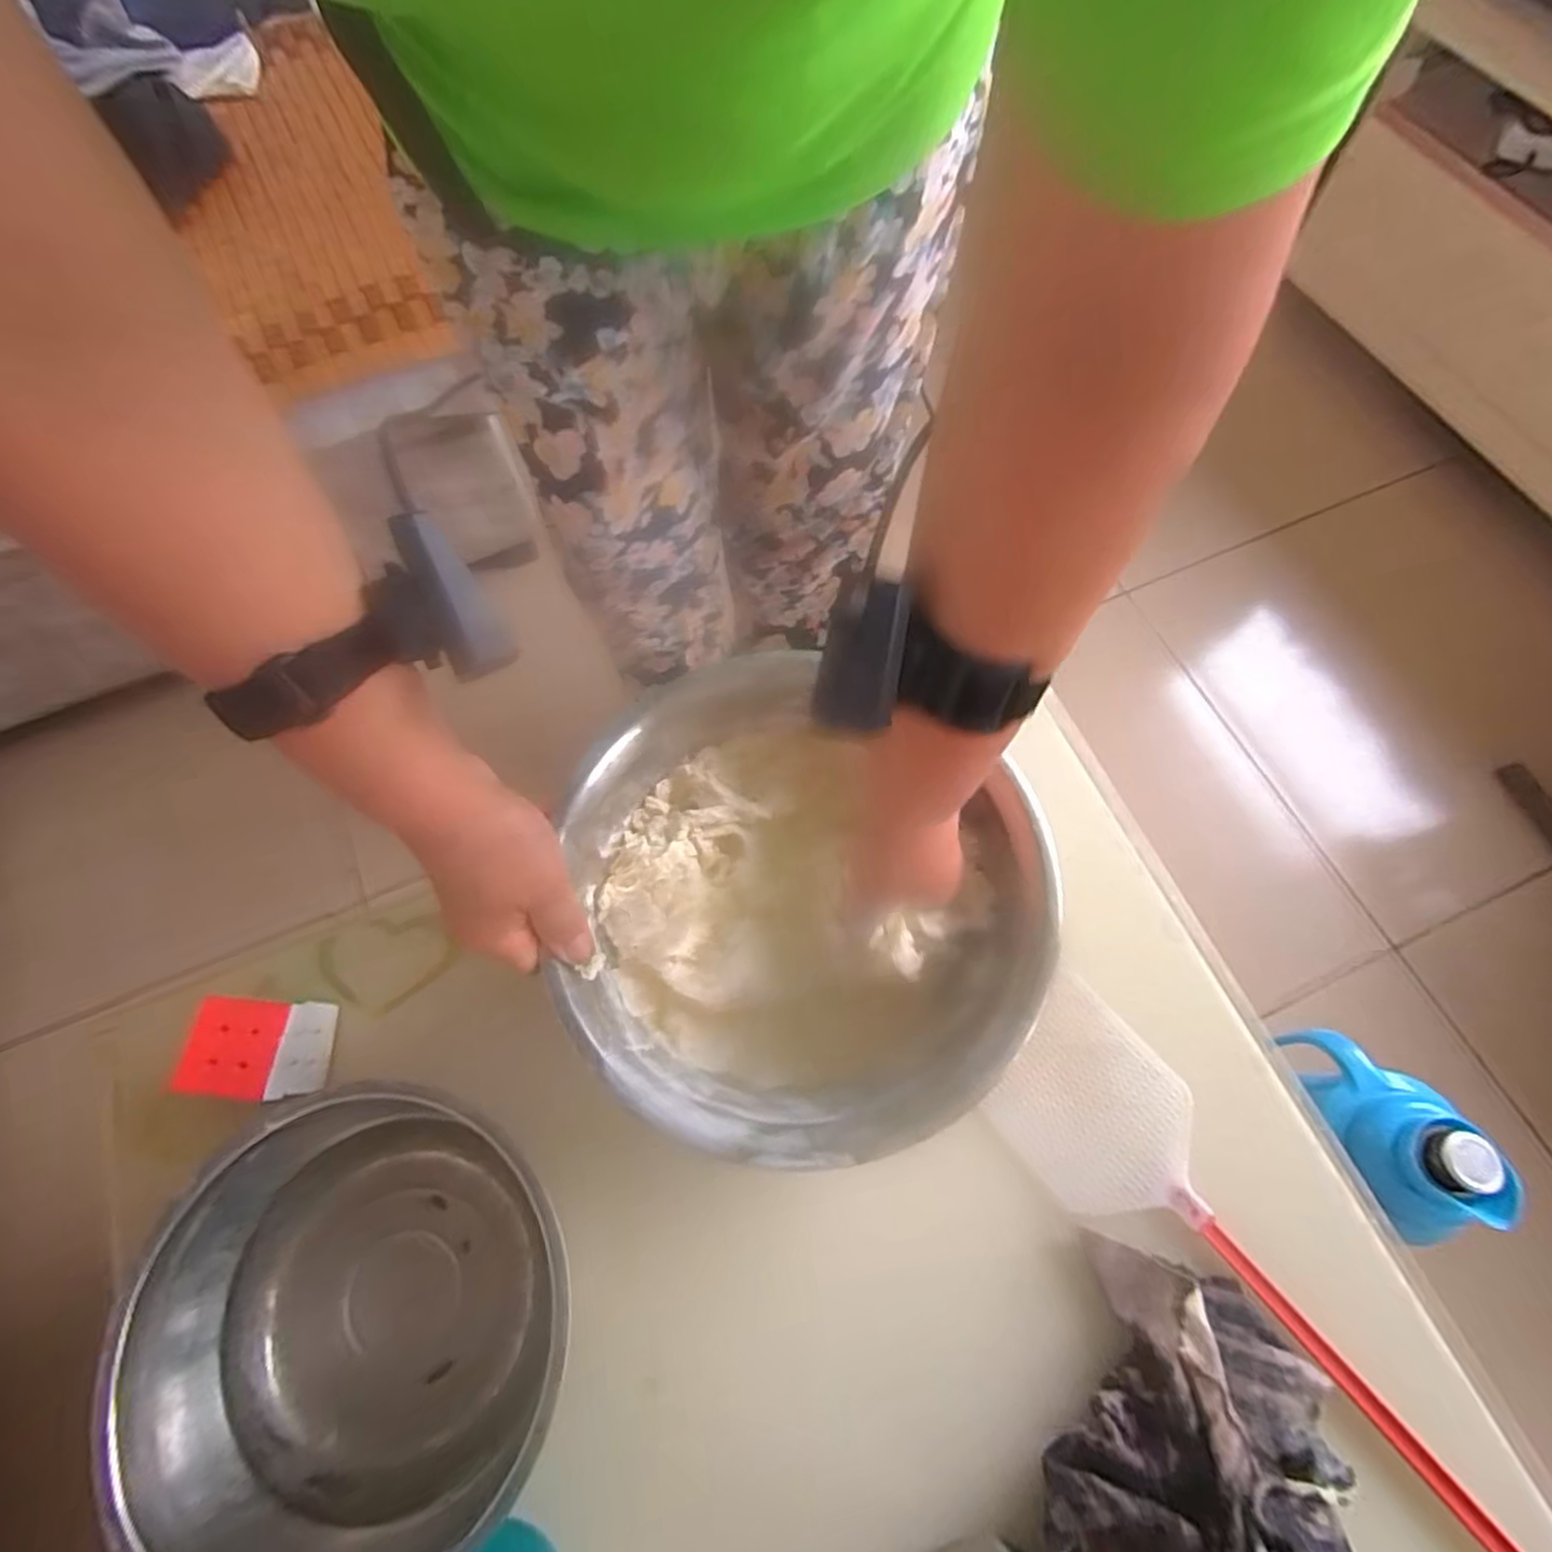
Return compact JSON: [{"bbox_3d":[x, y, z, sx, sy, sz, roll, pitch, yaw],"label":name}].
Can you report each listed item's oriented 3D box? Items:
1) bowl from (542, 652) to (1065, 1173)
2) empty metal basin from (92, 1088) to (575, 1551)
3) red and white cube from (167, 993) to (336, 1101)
[{"bbox_3d":[0.019,0.087,0.449,0.265,0.111,0.250,-1,67,2],"label":"bowl"},{"bbox_3d":[-0.216,0.291,0.388,0.216,0.079,0.204,-1,67,2],"label":"empty metal basin"},{"bbox_3d":[-0.318,0.168,0.452,0.055,0.051,0.055,-1,67,2],"label":"red and white cube"}]

